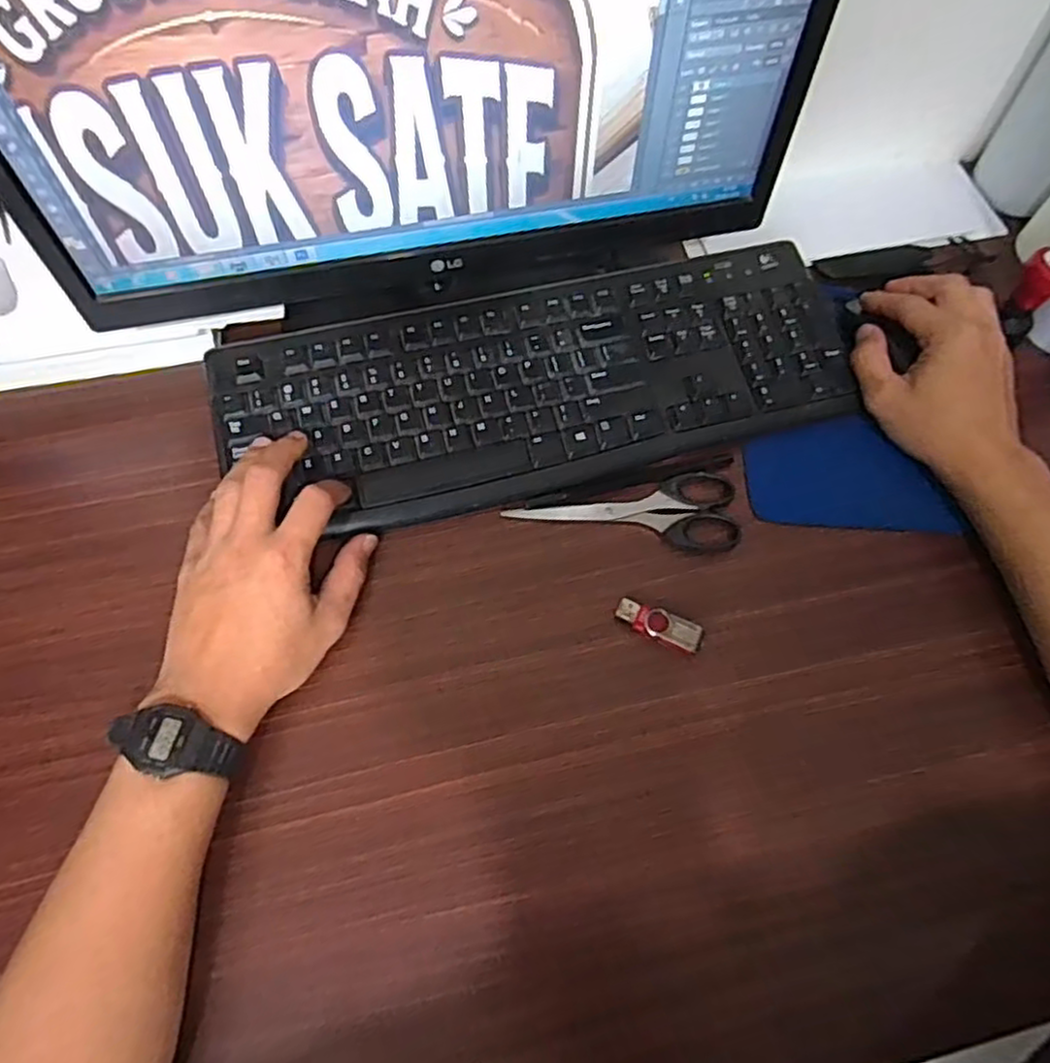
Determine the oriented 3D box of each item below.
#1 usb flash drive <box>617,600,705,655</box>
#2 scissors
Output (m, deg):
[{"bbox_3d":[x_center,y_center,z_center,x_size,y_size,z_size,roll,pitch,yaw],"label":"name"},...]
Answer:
[{"bbox_3d":[0.081,0.057,0.424,0.052,0.012,0.019,23,72,5],"label":"usb flash drive"},{"bbox_3d":[0.066,-0.011,0.461,0.152,0.004,0.054,-3,71,-3],"label":"scissors"}]

